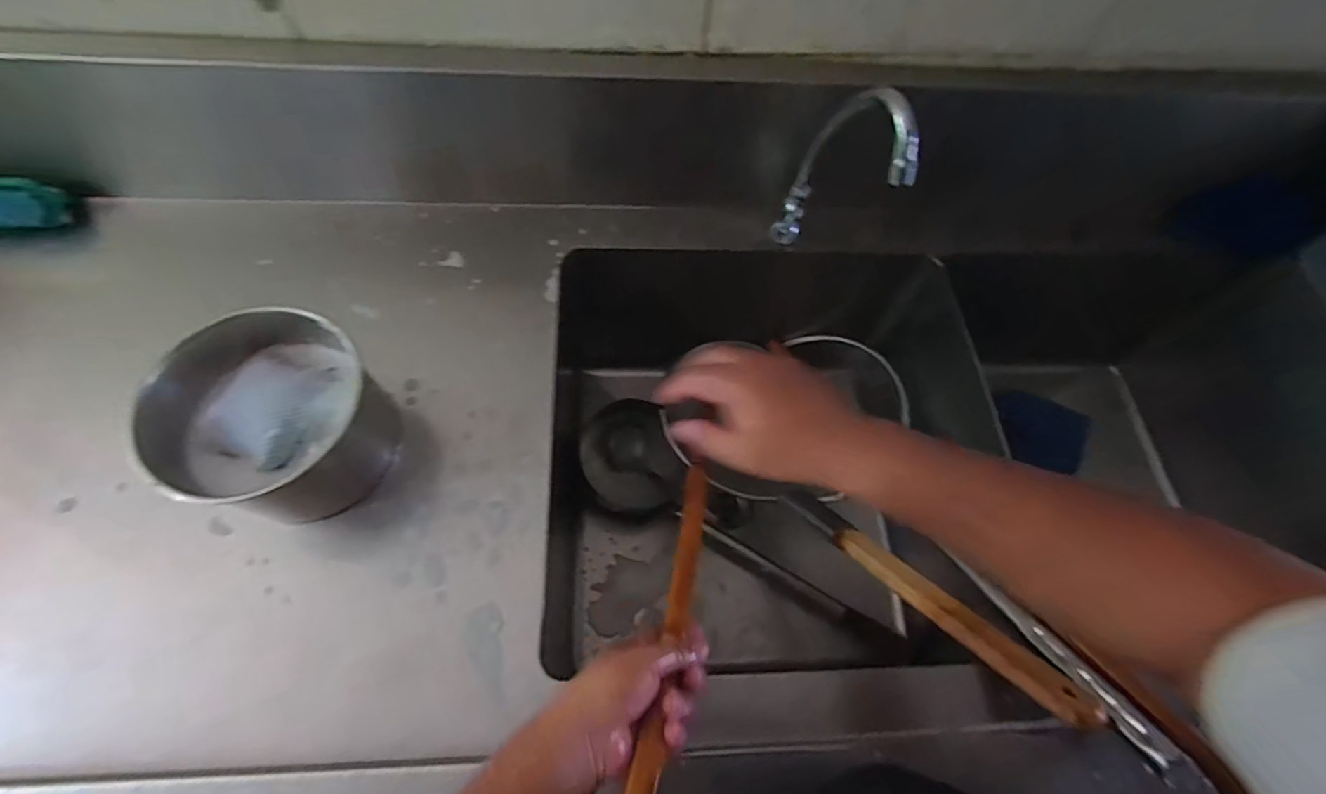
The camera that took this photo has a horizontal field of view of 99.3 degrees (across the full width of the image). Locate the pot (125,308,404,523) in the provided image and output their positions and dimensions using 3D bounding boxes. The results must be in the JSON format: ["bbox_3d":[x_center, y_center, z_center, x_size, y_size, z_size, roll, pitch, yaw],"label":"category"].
[{"bbox_3d":[-0.352,0.016,0.512,0.173,0.118,0.170,1,63,-2],"label":"pot"}]

